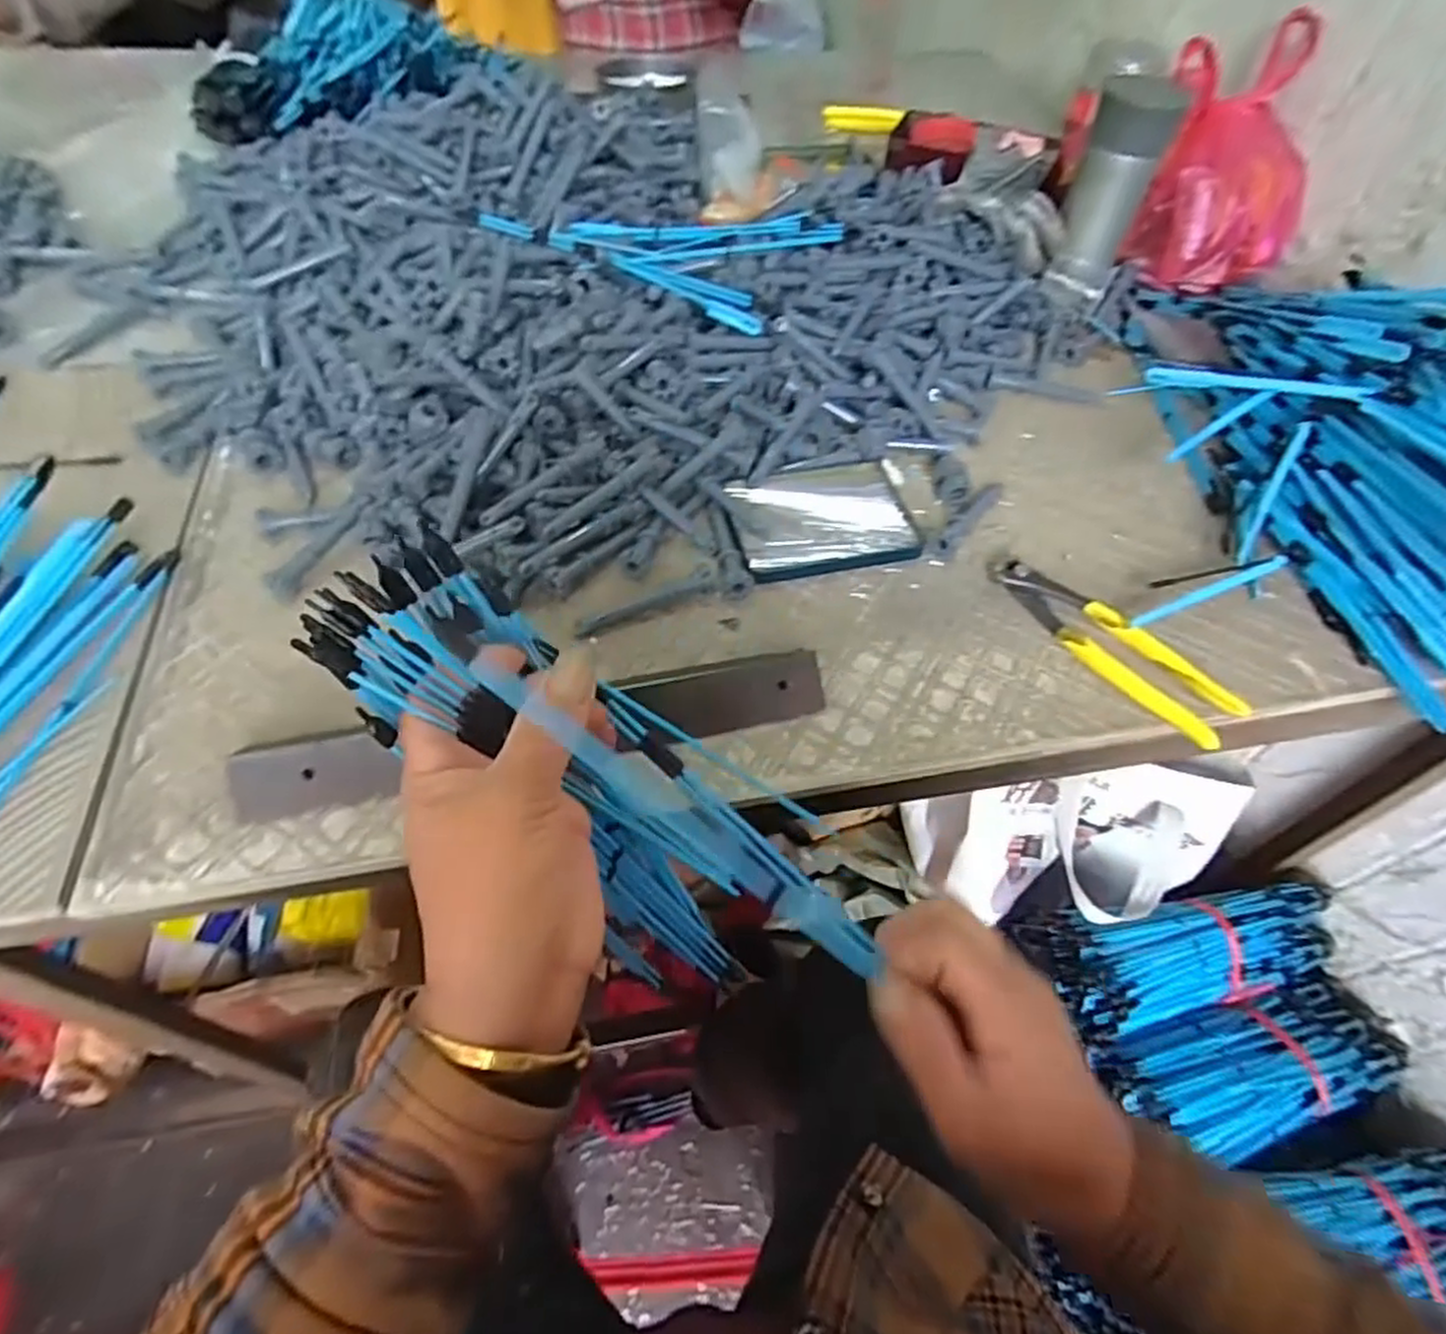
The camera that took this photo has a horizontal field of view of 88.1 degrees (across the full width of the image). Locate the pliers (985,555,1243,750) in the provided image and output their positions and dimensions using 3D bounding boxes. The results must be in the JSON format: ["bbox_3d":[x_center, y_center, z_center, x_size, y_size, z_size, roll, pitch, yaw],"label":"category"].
[{"bbox_3d":[0.240,-0.016,0.476,0.045,0.016,0.171,-34,63,-25],"label":"pliers"}]

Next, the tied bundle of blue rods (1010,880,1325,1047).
[{"bbox_3d":[0.476,0.278,0.763,0.298,0.090,0.127,-12,56,-13],"label":"tied bundle of blue rods"}]

